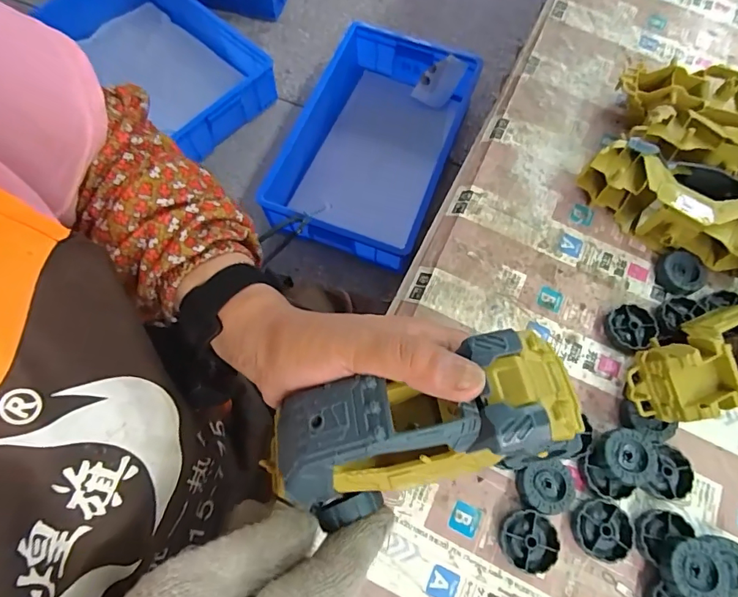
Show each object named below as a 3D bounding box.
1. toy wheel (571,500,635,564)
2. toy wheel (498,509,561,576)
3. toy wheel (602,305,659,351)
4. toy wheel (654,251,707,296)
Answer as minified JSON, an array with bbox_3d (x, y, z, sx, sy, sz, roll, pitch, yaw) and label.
[{"bbox_3d":[0.164,0.164,0.324,0.039,0.011,0.037,0,69,-1],"label":"toy wheel"},{"bbox_3d":[0.111,0.169,0.320,0.039,0.012,0.039,0,69,-1],"label":"toy wheel"},{"bbox_3d":[0.218,0.024,0.382,0.041,0.012,0.037,-23,71,-10],"label":"toy wheel"},{"bbox_3d":[0.272,-0.022,0.399,0.038,0.013,0.039,0,69,-1],"label":"toy wheel"}]

